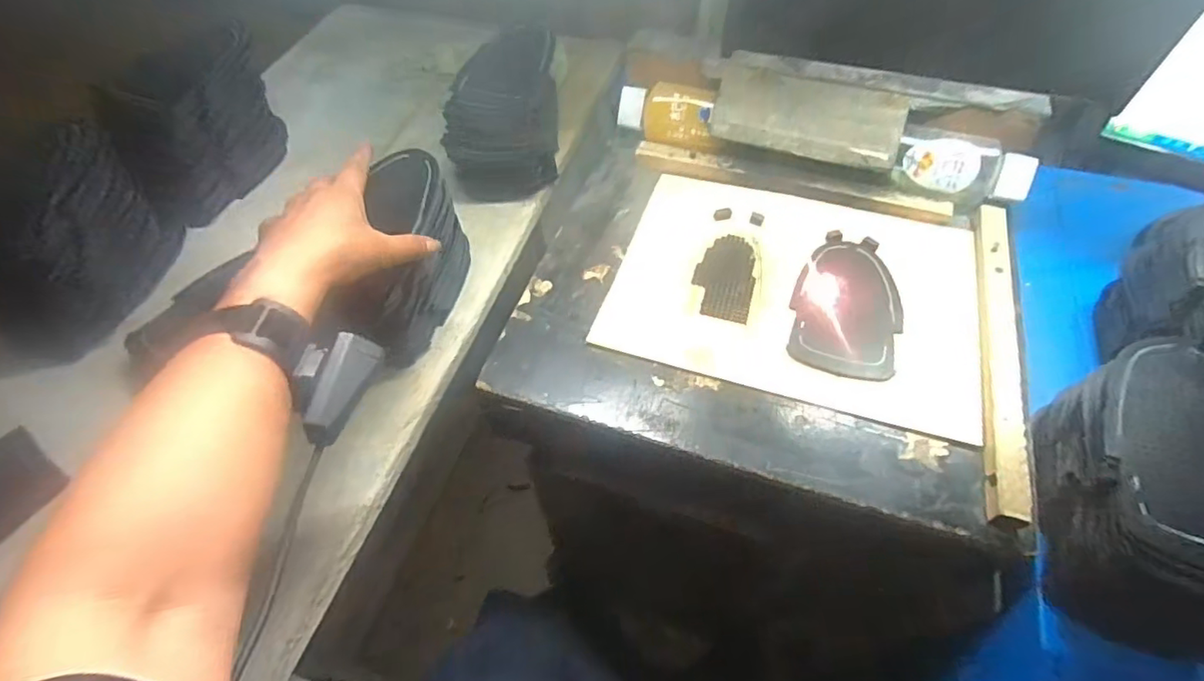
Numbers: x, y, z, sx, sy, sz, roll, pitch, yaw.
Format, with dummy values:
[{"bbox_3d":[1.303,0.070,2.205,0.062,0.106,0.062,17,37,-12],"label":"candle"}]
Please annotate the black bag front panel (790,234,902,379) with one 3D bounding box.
[{"bbox_3d":[0.231,-0.040,0.531,0.091,0.007,0.164,16,59,13],"label":"black bag front panel"}]

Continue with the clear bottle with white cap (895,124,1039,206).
[{"bbox_3d":[0.369,-0.175,0.584,0.130,0.046,0.062,20,60,15],"label":"clear bottle with white cap"}]

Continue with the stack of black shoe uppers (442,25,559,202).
[{"bbox_3d":[-0.116,-0.264,0.674,0.116,0.128,0.145,2,57,4],"label":"stack of black shoe uppers"}]

